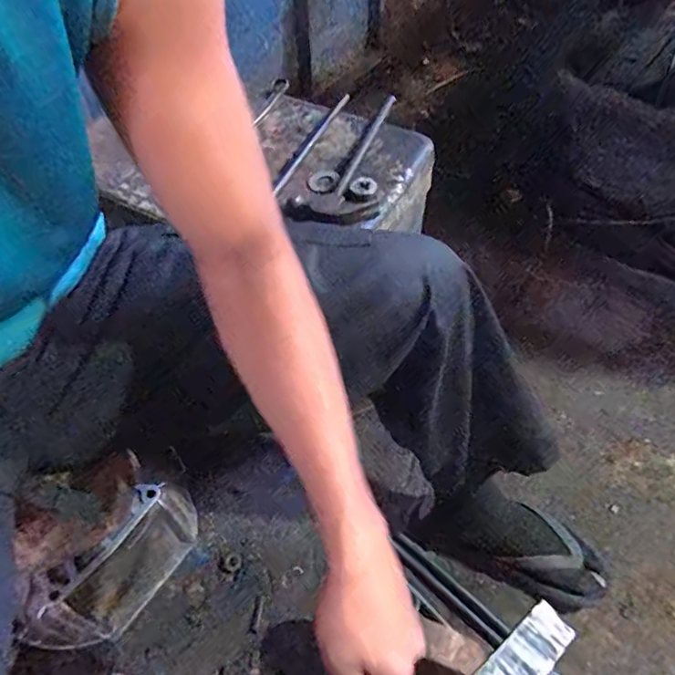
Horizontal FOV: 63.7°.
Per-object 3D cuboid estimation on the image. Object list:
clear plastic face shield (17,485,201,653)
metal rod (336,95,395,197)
[{"bbox_3d":[-0.289,0.306,0.721,0.068,0.165,0.247,33,61,19],"label":"clear plastic face shield"},{"bbox_3d":[0.043,-0.273,0.753,0.014,0.014,0.230,17,55,11],"label":"metal rod"}]

